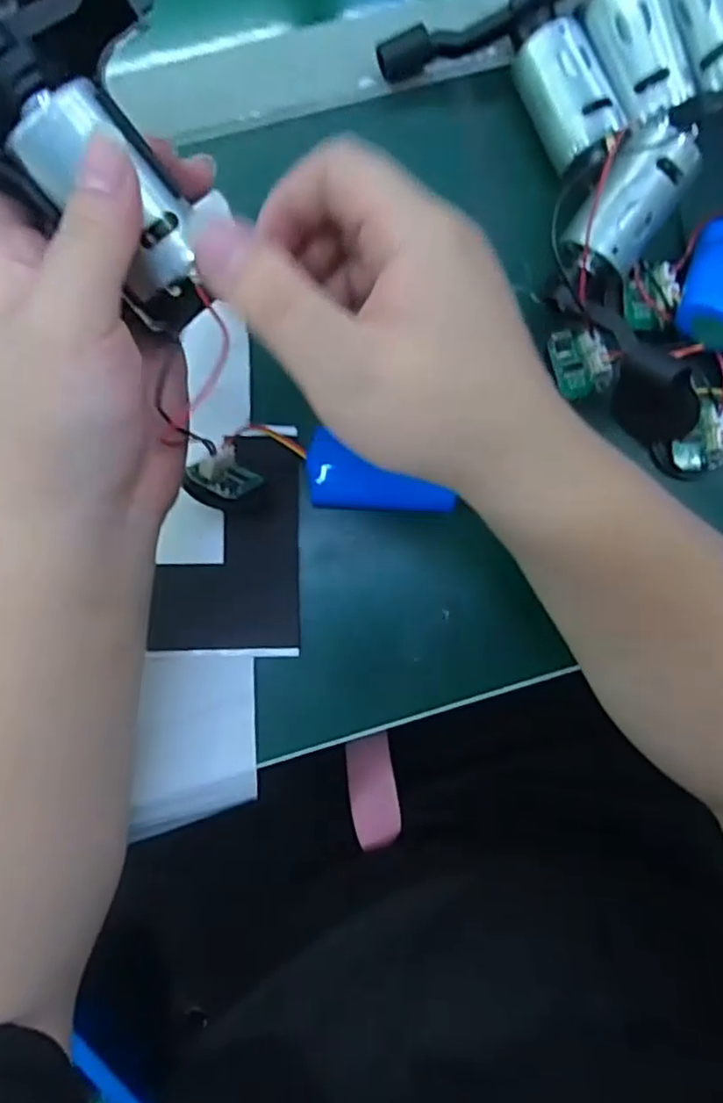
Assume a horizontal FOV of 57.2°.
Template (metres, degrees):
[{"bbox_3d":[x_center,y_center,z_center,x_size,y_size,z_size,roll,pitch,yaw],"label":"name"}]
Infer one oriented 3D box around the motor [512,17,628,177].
[{"bbox_3d":[0.096,-0.211,0.312,0.032,0.034,0.060,-21,88,-4],"label":"motor"}]

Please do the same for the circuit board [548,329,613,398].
[{"bbox_3d":[0.104,-0.090,0.313,0.025,0.007,0.031,-15,97,22],"label":"circuit board"}]

